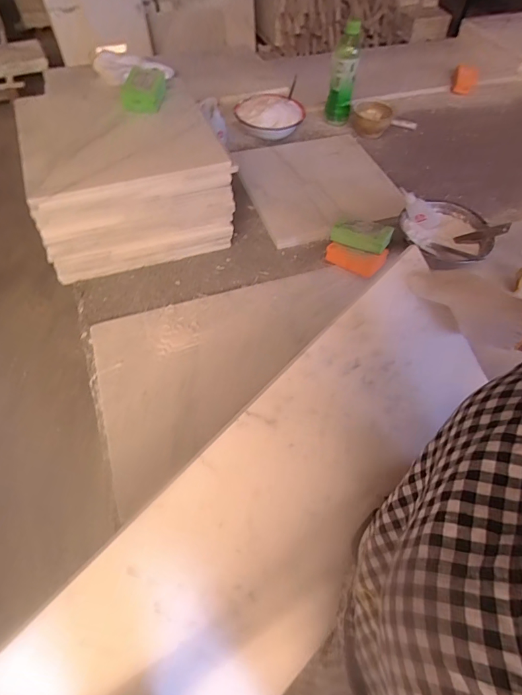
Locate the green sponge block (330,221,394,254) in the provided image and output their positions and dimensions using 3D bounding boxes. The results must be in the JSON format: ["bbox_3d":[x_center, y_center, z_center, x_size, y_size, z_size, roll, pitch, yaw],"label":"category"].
[{"bbox_3d":[0.180,-0.203,0.677,0.097,0.028,0.059,27,61,15],"label":"green sponge block"}]

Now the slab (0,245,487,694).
[{"bbox_3d":[0.047,0.183,0.429,0.560,0.026,0.277,-44,110,-13],"label":"slab"}]

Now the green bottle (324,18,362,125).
[{"bbox_3d":[0.193,-0.637,0.898,0.065,0.183,0.065,6,58,3],"label":"green bottle"}]

